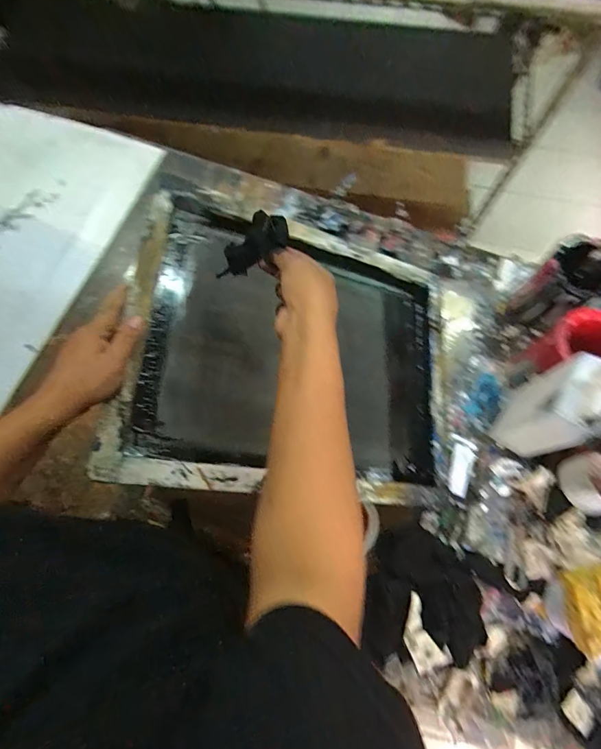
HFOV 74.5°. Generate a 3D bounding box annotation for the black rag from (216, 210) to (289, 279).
[{"bbox_3d":[-0.058,-0.148,0.464,0.097,0.036,0.040,-35,73,18],"label":"black rag"}]

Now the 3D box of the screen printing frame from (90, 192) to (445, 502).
[{"bbox_3d":[0.009,-0.032,0.589,0.490,0.047,0.399,12,71,-25],"label":"screen printing frame"}]

